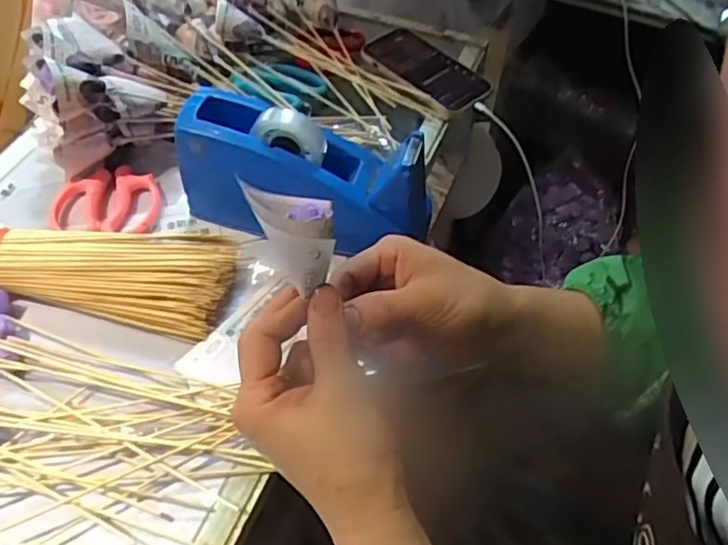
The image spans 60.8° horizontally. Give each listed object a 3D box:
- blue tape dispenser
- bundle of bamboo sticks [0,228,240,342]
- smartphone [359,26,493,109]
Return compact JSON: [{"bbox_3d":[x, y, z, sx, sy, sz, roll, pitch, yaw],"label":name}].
[{"bbox_3d":[-0.049,-0.085,0.536,0.217,0.109,0.069,13,55,8],"label":"blue tape dispenser"},{"bbox_3d":[-0.238,-0.017,0.511,0.254,0.043,0.098,8,54,5],"label":"bundle of bamboo sticks"},{"bbox_3d":[0.068,-0.230,0.697,0.075,0.010,0.152,-34,61,-23],"label":"smartphone"}]

